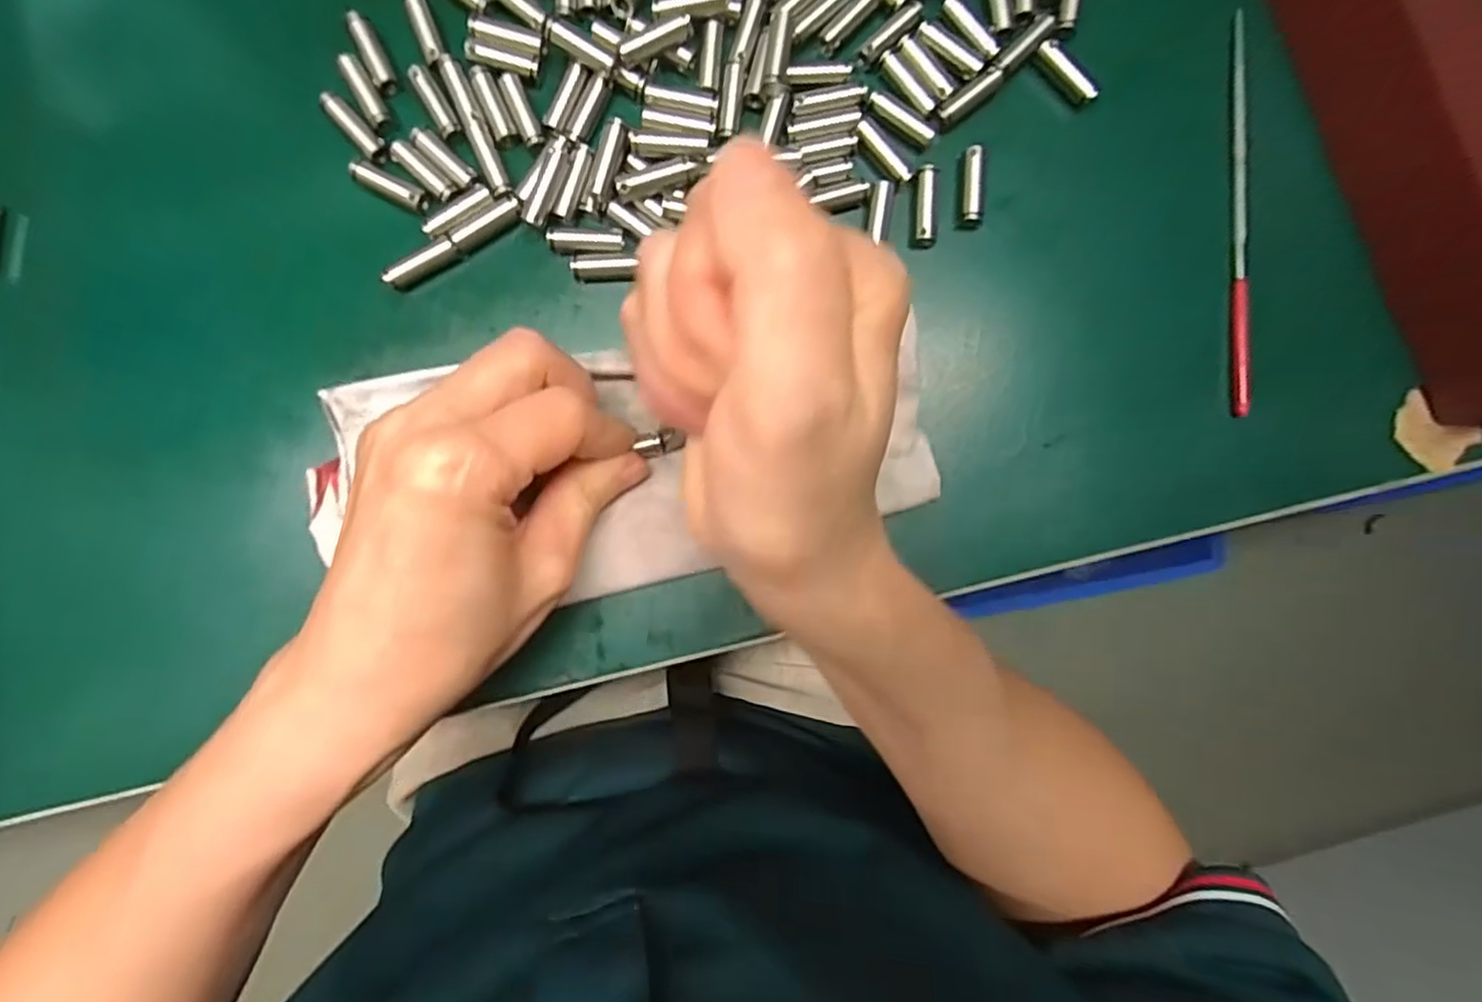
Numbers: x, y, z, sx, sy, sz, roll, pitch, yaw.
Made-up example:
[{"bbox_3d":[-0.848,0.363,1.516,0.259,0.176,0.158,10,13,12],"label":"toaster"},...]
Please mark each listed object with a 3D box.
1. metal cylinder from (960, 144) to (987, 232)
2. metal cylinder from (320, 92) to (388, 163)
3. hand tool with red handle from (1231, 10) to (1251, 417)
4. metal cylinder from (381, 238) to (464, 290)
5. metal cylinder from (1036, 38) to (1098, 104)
[{"bbox_3d":[0.078,-0.105,0.229,0.008,0.010,0.024,3,90,-3],"label":"metal cylinder"},{"bbox_3d":[-0.128,-0.124,0.224,0.006,0.004,0.027,-43,92,-2],"label":"metal cylinder"},{"bbox_3d":[0.169,-0.097,0.232,0.004,0.009,0.135,0,90,-3],"label":"hand tool with red handle"},{"bbox_3d":[-0.105,-0.078,0.225,0.025,0.007,0.006,-33,92,-2],"label":"metal cylinder"},{"bbox_3d":[0.109,-0.143,0.225,0.006,0.005,0.024,-42,92,-2],"label":"metal cylinder"}]

